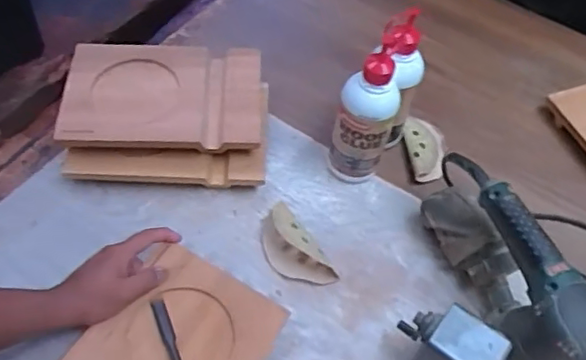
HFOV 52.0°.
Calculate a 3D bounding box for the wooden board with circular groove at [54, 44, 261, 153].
[{"bbox_3d":[-0.166,-0.113,0.780,0.243,0.020,0.165,1,55,-5],"label":"wooden board with circular groove"}]

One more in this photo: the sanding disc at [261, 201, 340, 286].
[{"bbox_3d":[-0.002,0.082,0.729,0.054,0.039,0.116,-30,62,-25],"label":"sanding disc"}]

